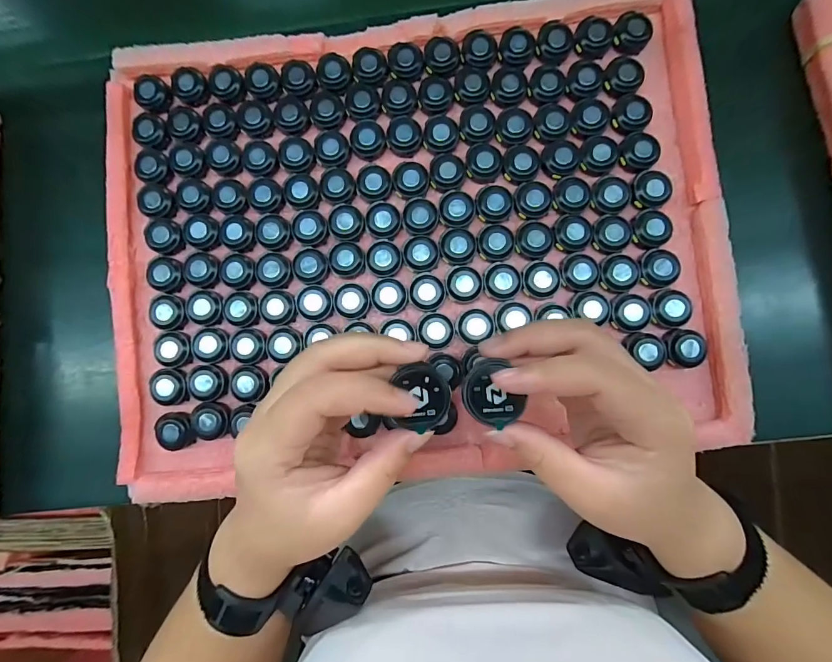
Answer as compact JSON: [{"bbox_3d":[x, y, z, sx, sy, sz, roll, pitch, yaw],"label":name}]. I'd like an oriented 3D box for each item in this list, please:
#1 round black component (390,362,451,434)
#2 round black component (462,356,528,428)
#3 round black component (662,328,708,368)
[{"bbox_3d":[0.003,0.030,0.176,0.025,0.004,0.028,0,83,3],"label":"round black component"},{"bbox_3d":[0.035,0.029,0.180,0.026,0.004,0.031,-33,83,-1],"label":"round black component"},{"bbox_3d":[0.205,0.013,0.299,0.029,0.015,0.029,0,83,3],"label":"round black component"}]

